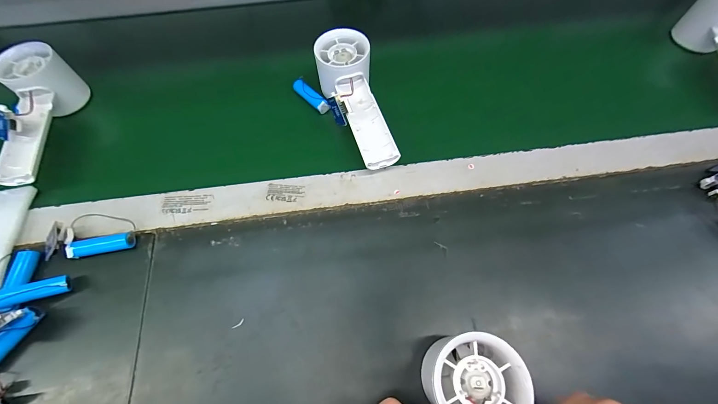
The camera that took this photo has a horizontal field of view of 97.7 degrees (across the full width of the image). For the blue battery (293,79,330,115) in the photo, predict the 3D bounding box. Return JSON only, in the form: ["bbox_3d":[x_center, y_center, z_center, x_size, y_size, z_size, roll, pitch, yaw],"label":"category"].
[{"bbox_3d":[-0.054,-0.118,0.349,0.012,0.014,0.054,-41,71,-10],"label":"blue battery"}]

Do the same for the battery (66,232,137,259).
[{"bbox_3d":[-0.227,0.038,0.277,0.050,0.015,0.015,-12,69,0],"label":"battery"}]

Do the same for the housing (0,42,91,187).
[{"bbox_3d":[-0.335,-0.085,0.322,0.051,0.055,0.154,-7,65,-2],"label":"housing"}]

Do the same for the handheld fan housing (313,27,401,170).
[{"bbox_3d":[-0.006,-0.103,0.320,0.056,0.050,0.154,-13,69,0],"label":"handheld fan housing"}]

